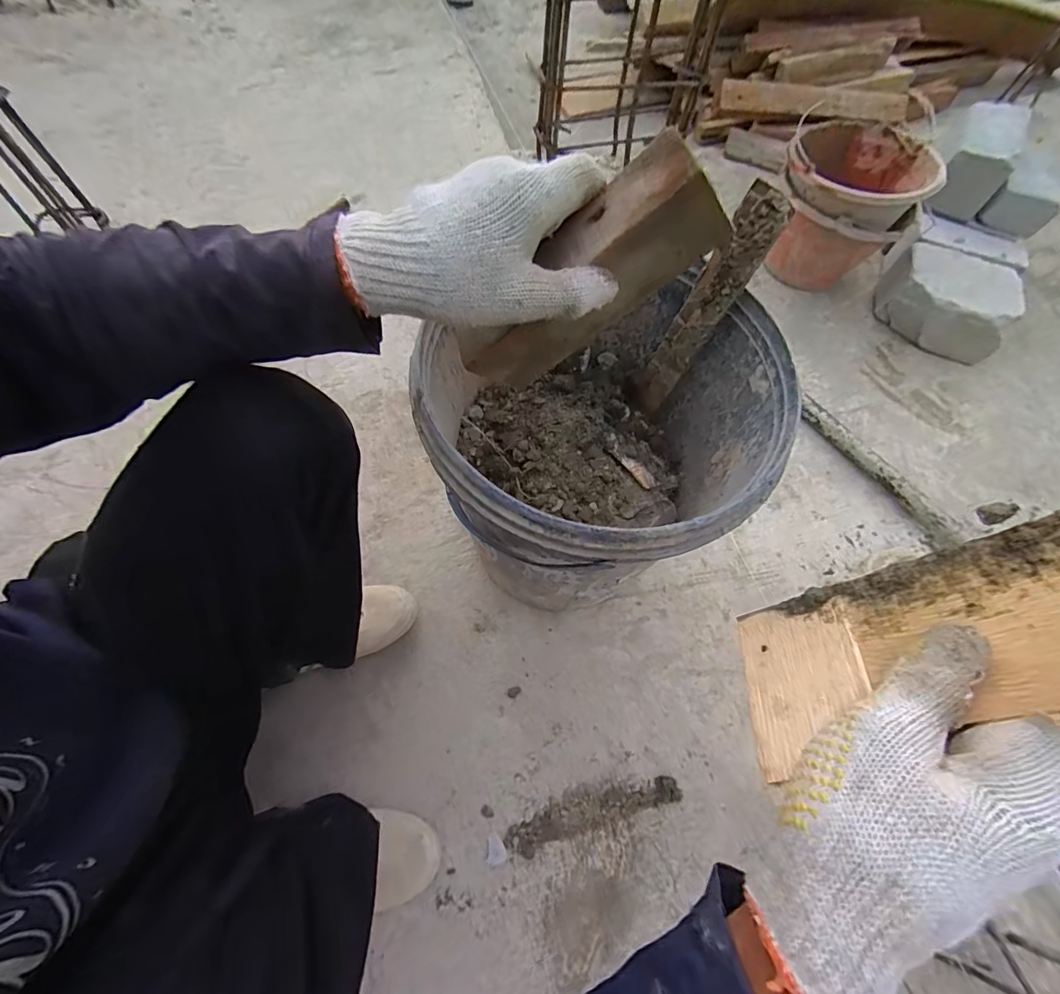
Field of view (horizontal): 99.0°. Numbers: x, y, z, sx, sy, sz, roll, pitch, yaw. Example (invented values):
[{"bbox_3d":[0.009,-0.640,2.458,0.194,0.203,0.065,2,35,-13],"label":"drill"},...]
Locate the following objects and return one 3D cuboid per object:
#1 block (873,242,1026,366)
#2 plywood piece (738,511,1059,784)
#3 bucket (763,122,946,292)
[{"bbox_3d":[0.774,-0.368,0.853,0.205,0.104,0.152,22,68,8],"label":"block"},{"bbox_3d":[0.196,0.063,0.207,0.004,0.202,0.091,36,39,-19],"label":"plywood piece"},{"bbox_3d":[0.578,-0.540,0.863,0.244,0.188,0.216,29,69,11],"label":"bucket"}]

